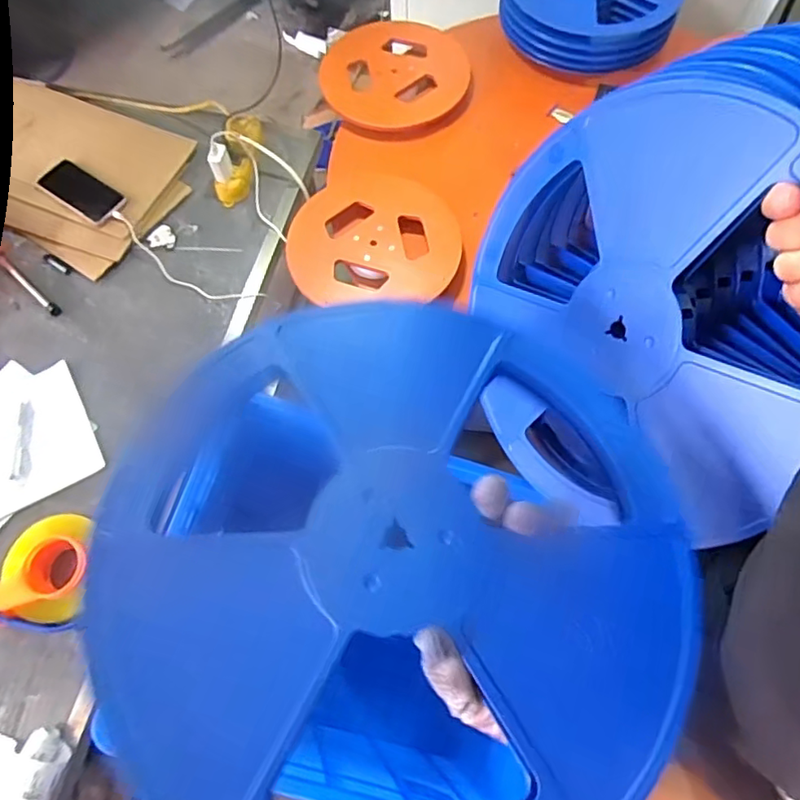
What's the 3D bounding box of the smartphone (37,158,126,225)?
[{"bbox_3d":[-0.562,-0.370,0.998,0.152,0.012,0.076,34,71,8],"label":"smartphone"}]

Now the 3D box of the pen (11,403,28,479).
[{"bbox_3d":[-0.572,0.060,0.847,0.015,0.009,0.120,-6,68,-2],"label":"pen"}]

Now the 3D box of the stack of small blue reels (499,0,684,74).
[{"bbox_3d":[0.351,-0.747,1.050,0.320,0.103,0.326,24,70,10],"label":"stack of small blue reels"}]

